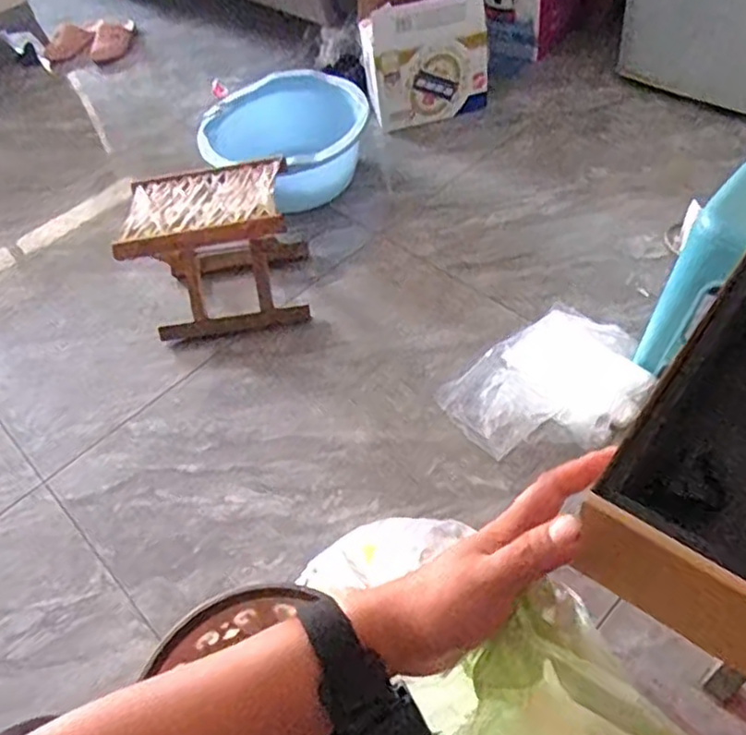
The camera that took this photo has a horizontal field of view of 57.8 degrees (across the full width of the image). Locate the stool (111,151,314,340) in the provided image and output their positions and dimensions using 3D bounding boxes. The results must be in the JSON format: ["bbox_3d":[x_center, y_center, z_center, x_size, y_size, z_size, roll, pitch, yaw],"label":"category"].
[{"bbox_3d":[-0.281,-0.214,1.257,0.282,0.240,0.210,-11,51,1],"label":"stool"}]

